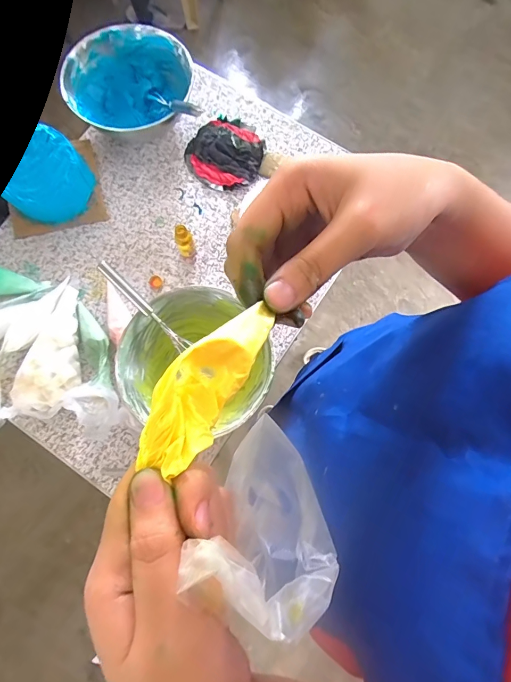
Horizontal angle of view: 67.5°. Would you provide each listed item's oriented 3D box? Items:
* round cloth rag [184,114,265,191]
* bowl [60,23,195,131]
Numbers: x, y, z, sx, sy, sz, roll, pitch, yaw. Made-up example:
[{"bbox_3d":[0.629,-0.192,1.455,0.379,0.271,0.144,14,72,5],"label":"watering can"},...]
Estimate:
[{"bbox_3d":[-0.058,-0.370,0.756,0.145,0.016,0.146,0,78,-1],"label":"round cloth rag"},{"bbox_3d":[-0.243,-0.488,0.739,0.210,0.090,0.191,0,78,-1],"label":"bowl"}]

